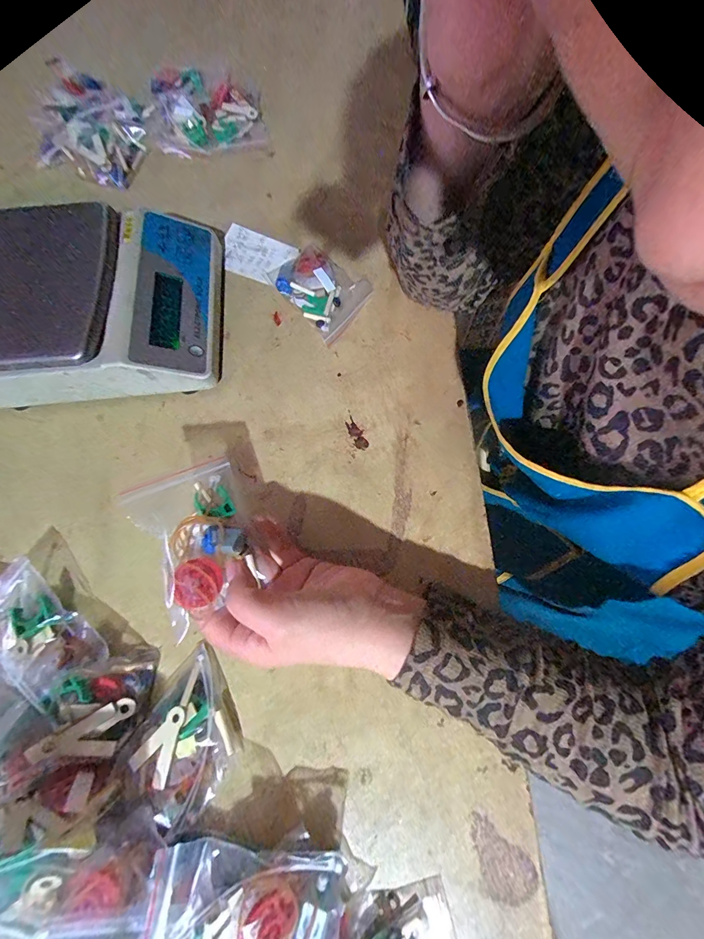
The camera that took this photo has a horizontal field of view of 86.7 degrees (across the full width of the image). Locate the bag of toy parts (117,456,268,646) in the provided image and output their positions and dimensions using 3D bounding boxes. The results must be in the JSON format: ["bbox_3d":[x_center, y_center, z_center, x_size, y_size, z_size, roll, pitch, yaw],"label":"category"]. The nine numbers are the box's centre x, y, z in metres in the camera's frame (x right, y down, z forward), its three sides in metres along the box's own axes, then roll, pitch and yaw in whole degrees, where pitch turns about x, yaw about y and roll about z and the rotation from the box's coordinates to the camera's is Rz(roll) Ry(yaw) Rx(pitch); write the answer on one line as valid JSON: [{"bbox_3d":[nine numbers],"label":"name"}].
[{"bbox_3d":[-0.110,0.048,0.270,0.071,0.034,0.103,-28,72,-7],"label":"bag of toy parts"}]

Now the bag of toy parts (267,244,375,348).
[{"bbox_3d":[-0.031,-0.200,0.405,0.081,0.024,0.114,-39,74,-11],"label":"bag of toy parts"}]

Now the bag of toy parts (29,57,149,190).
[{"bbox_3d":[-0.343,-0.452,0.491,0.110,0.070,0.150,4,71,3],"label":"bag of toy parts"}]

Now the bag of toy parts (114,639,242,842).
[{"bbox_3d":[-0.118,0.191,0.270,0.071,0.028,0.094,27,74,11],"label":"bag of toy parts"}]

